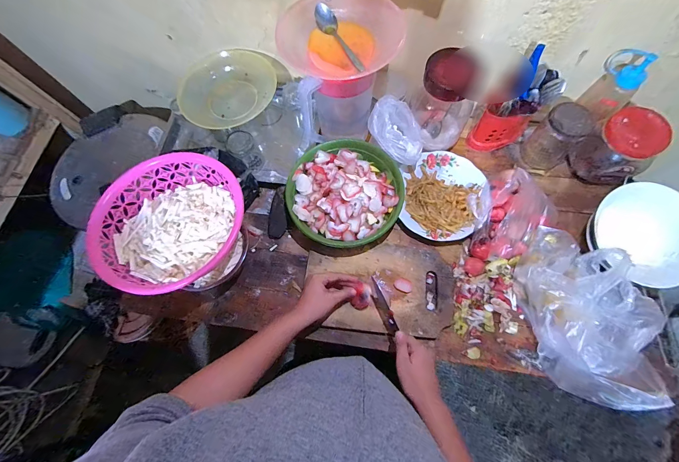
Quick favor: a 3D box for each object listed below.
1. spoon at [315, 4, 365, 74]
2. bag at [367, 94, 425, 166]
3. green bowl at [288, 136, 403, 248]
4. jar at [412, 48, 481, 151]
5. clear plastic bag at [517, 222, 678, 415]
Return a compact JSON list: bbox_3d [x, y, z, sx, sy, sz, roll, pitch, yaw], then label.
[{"bbox_3d":[0.001,-0.346,0.531,0.029,0.035,0.147,-27,72,-7],"label":"spoon"},{"bbox_3d":[0.124,-0.213,0.638,0.089,0.057,0.146,-28,72,-7],"label":"bag"},{"bbox_3d":[0.013,-0.083,0.638,0.232,0.084,0.231,-1,71,2],"label":"green bowl"},{"bbox_3d":[0.229,-0.284,0.635,0.119,0.194,0.127,-1,71,2],"label":"jar"},{"bbox_3d":[0.416,0.129,0.506,0.140,0.145,0.287,-15,71,-3],"label":"clear plastic bag"}]

